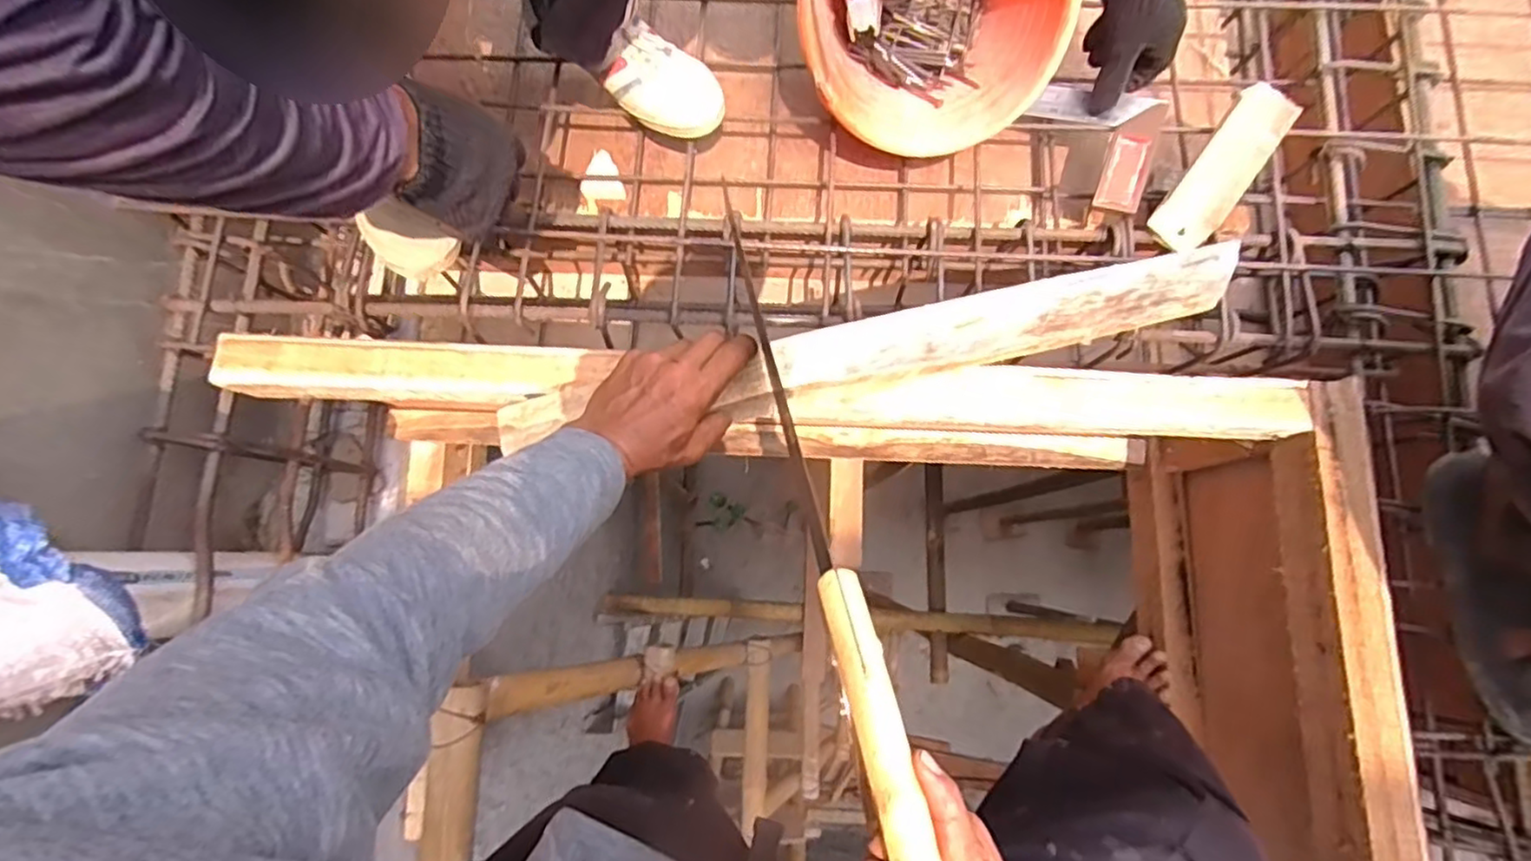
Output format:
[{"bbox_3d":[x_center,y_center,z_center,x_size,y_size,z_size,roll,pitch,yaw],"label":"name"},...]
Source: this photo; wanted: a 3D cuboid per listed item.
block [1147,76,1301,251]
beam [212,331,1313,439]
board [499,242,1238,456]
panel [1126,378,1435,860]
[{"bbox_3d":[0.442,-0.252,0.642,0.053,0.024,0.165,34,98,6],"label":"block"},{"bbox_3d":[0.003,-0.035,0.609,0.957,0.061,0.058,3,79,-1],"label":"beam"},{"bbox_3d":[0.099,-0.065,0.560,0.615,0.069,0.051,-12,80,-6],"label":"board"},{"bbox_3d":[0.504,0.298,0.675,0.061,0.285,0.632,0,79,-1],"label":"panel"}]

